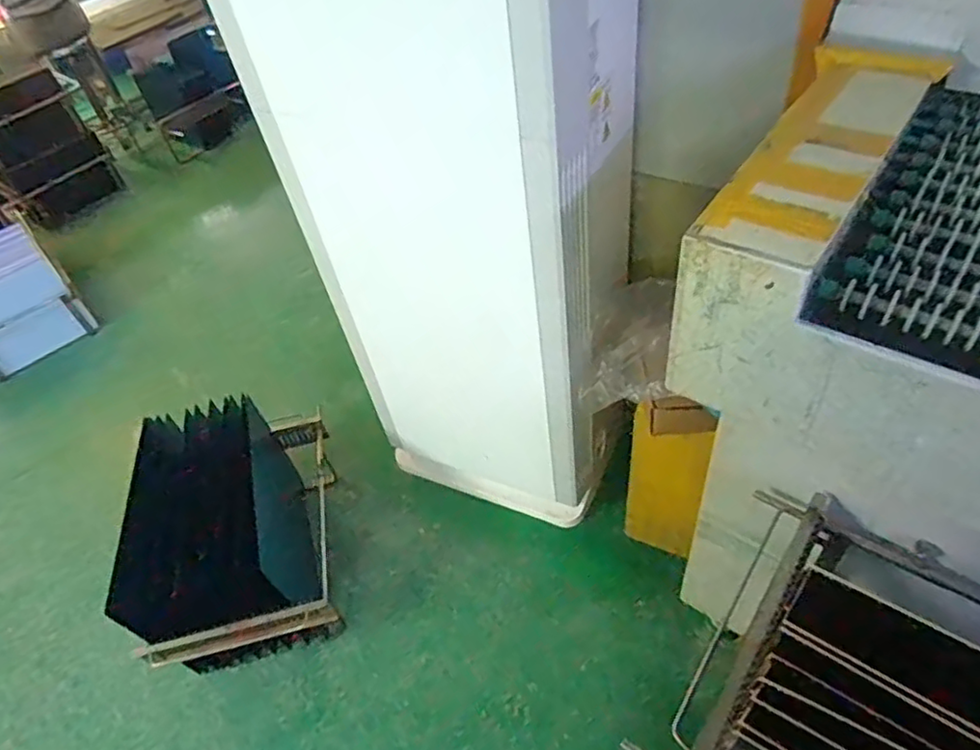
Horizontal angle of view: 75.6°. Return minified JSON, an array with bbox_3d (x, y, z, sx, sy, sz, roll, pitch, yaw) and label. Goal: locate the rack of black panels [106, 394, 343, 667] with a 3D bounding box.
[{"bbox_3d":[-0.617,0.385,1.554,0.431,0.446,0.573,-14,47,-4],"label":"rack of black panels"}]

